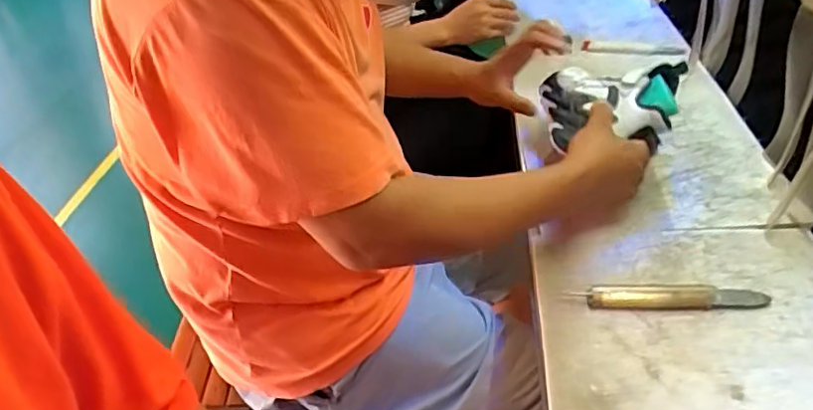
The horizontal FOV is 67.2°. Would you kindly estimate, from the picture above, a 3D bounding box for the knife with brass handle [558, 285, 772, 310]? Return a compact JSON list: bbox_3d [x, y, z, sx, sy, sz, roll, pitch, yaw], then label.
[{"bbox_3d":[0.256,0.090,0.604,0.186,0.014,0.029,-1,38,8],"label":"knife with brass handle"}]

